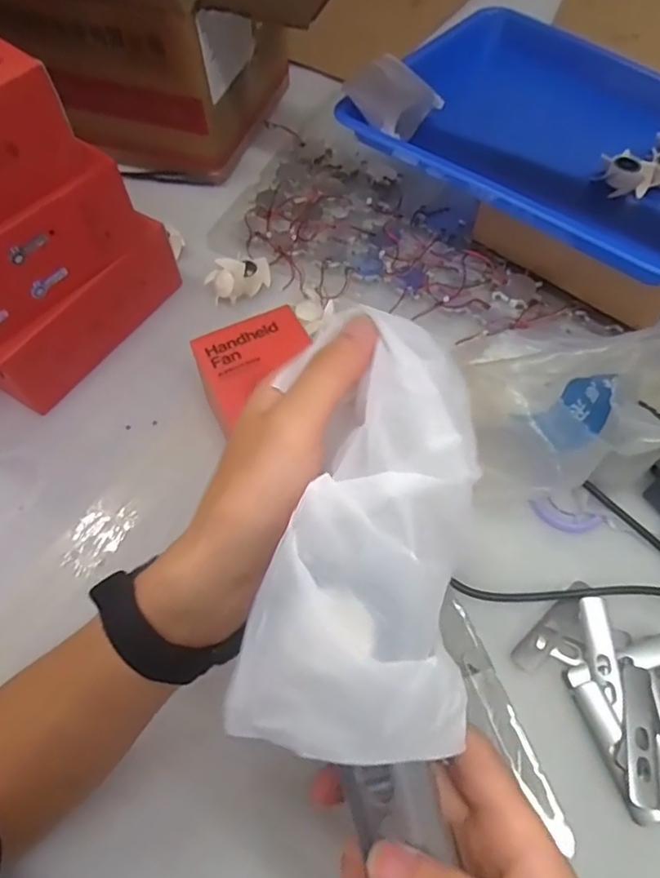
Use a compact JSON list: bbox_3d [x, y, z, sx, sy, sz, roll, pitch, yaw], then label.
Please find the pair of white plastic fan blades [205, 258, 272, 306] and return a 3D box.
[{"bbox_3d":[-0.084,-0.152,0.542,0.060,0.022,0.035,-23,63,-10],"label":"pair of white plastic fan blades"}]

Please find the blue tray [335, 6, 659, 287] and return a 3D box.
[{"bbox_3d":[0.204,-0.264,0.507,0.332,0.041,0.233,36,67,20],"label":"blue tray"}]

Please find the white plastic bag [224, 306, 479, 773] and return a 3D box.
[{"bbox_3d":[0.020,0.028,0.209,0.071,0.030,0.157,12,68,9],"label":"white plastic bag"}]

